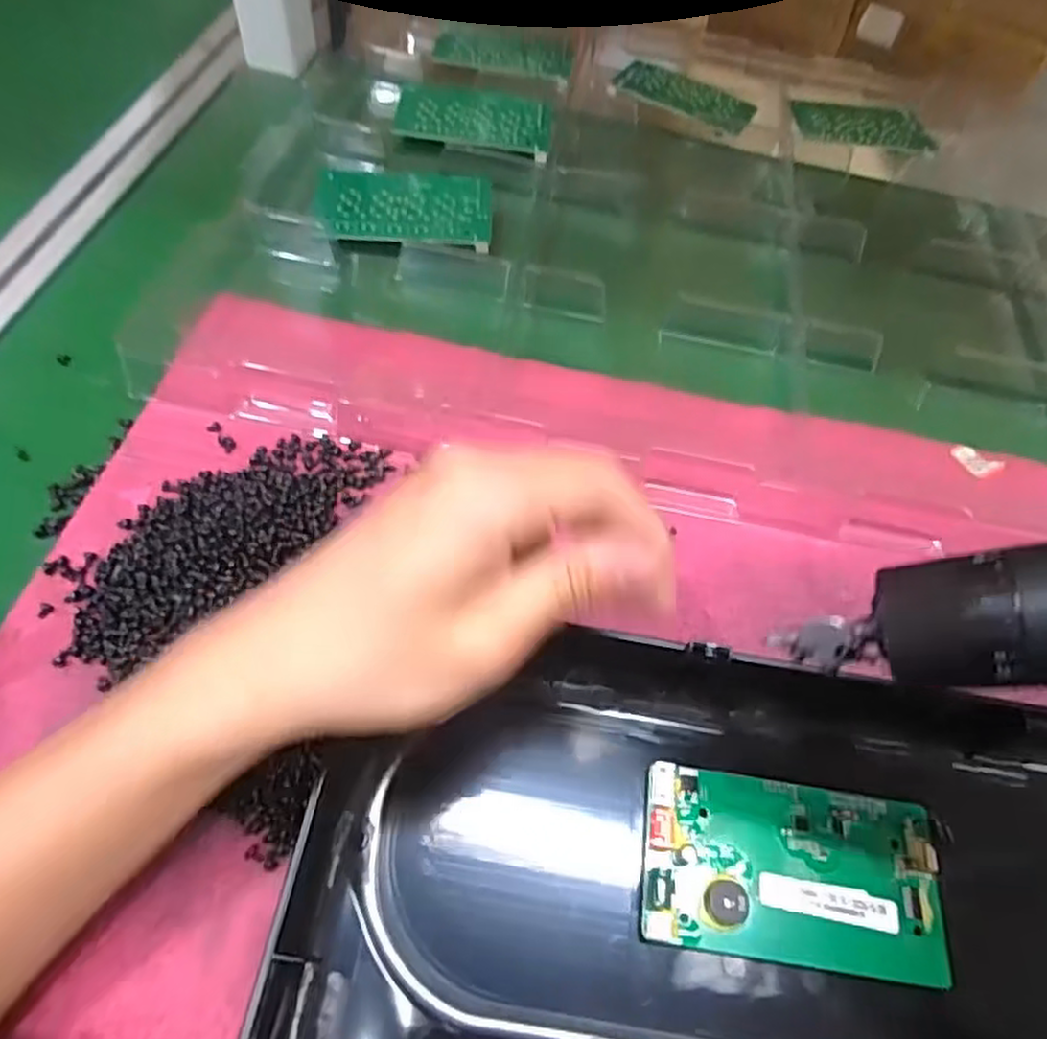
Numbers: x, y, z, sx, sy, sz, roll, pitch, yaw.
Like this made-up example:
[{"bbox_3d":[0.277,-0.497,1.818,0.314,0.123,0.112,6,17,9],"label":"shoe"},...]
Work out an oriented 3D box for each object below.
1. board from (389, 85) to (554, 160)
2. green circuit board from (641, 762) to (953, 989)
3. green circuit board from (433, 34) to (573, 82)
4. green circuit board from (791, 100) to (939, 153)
[{"bbox_3d":[-0.033,-0.276,0.495,0.104,0.008,0.064,5,60,-4],"label":"board"},{"bbox_3d":[0.097,0.126,0.262,0.106,0.011,0.060,10,60,-1],"label":"green circuit board"},{"bbox_3d":[-0.015,-0.359,0.556,0.105,0.004,0.061,6,58,0],"label":"green circuit board"},{"bbox_3d":[0.255,-0.300,0.546,0.107,0.007,0.052,-4,63,-14],"label":"green circuit board"}]

